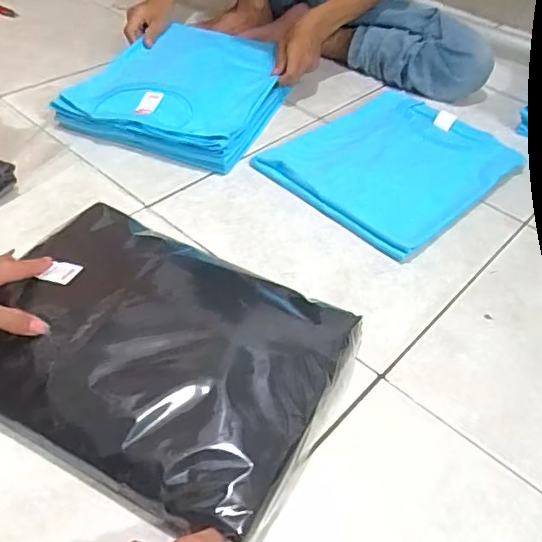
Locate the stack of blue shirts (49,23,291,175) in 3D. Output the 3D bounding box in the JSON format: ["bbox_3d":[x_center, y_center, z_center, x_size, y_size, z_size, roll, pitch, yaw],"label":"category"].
[{"bbox_3d":[-0.142,-0.323,0.966,0.299,0.074,0.353,15,47,12],"label":"stack of blue shirts"}]

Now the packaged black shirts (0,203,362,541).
[{"bbox_3d":[-0.116,0.075,0.559,0.348,0.053,0.258,22,49,18],"label":"packaged black shirts"}]

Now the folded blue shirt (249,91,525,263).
[{"bbox_3d":[0.192,-0.176,0.879,0.341,0.019,0.289,-35,56,-30],"label":"folded blue shirt"}]

